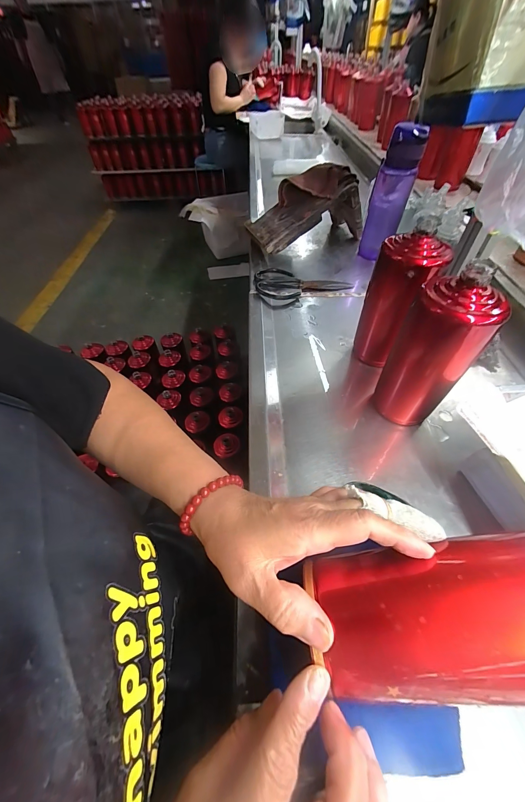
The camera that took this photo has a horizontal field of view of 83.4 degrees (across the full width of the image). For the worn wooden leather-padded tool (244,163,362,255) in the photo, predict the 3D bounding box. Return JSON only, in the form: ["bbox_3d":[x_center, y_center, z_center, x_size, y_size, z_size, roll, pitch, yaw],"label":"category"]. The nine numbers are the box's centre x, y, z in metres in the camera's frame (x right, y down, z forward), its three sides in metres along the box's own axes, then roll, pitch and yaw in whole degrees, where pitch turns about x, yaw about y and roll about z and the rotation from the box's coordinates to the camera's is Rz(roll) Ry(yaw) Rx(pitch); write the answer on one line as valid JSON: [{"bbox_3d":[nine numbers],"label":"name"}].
[{"bbox_3d":[0.103,-0.453,0.702,0.290,0.139,0.135,-22,53,-15],"label":"worn wooden leather-padded tool"}]

